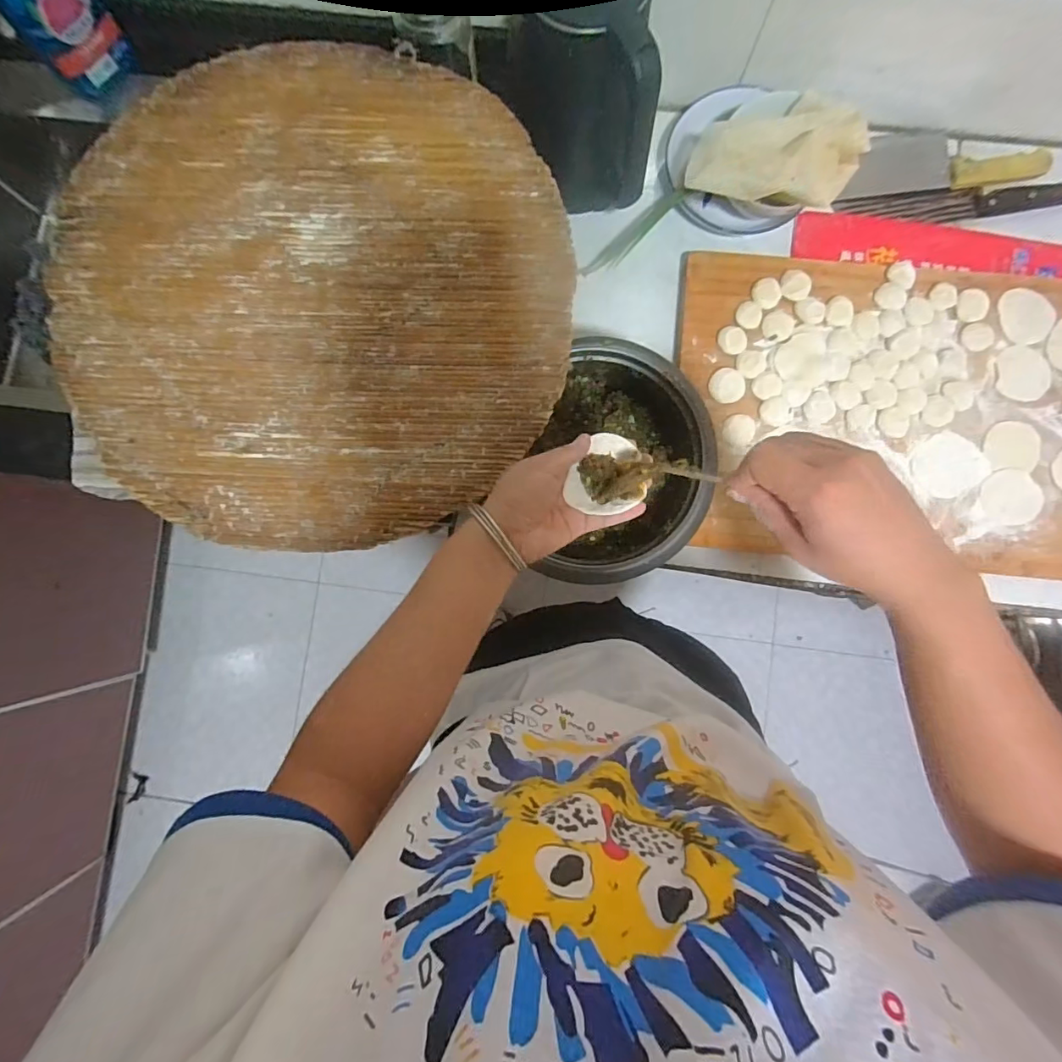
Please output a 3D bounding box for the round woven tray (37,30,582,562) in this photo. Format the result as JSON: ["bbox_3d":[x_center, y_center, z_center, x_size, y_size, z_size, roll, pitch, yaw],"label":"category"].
[{"bbox_3d":[-0.207,-0.236,0.489,0.469,0.015,0.500,0,85,1],"label":"round woven tray"}]

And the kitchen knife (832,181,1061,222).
[{"bbox_3d":[0.546,-0.423,0.655,0.294,0.016,0.040,-2,85,1],"label":"kitchen knife"}]

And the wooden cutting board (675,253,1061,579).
[{"bbox_3d":[0.470,-0.147,0.628,0.575,0.038,0.381,4,85,2],"label":"wooden cutting board"}]

